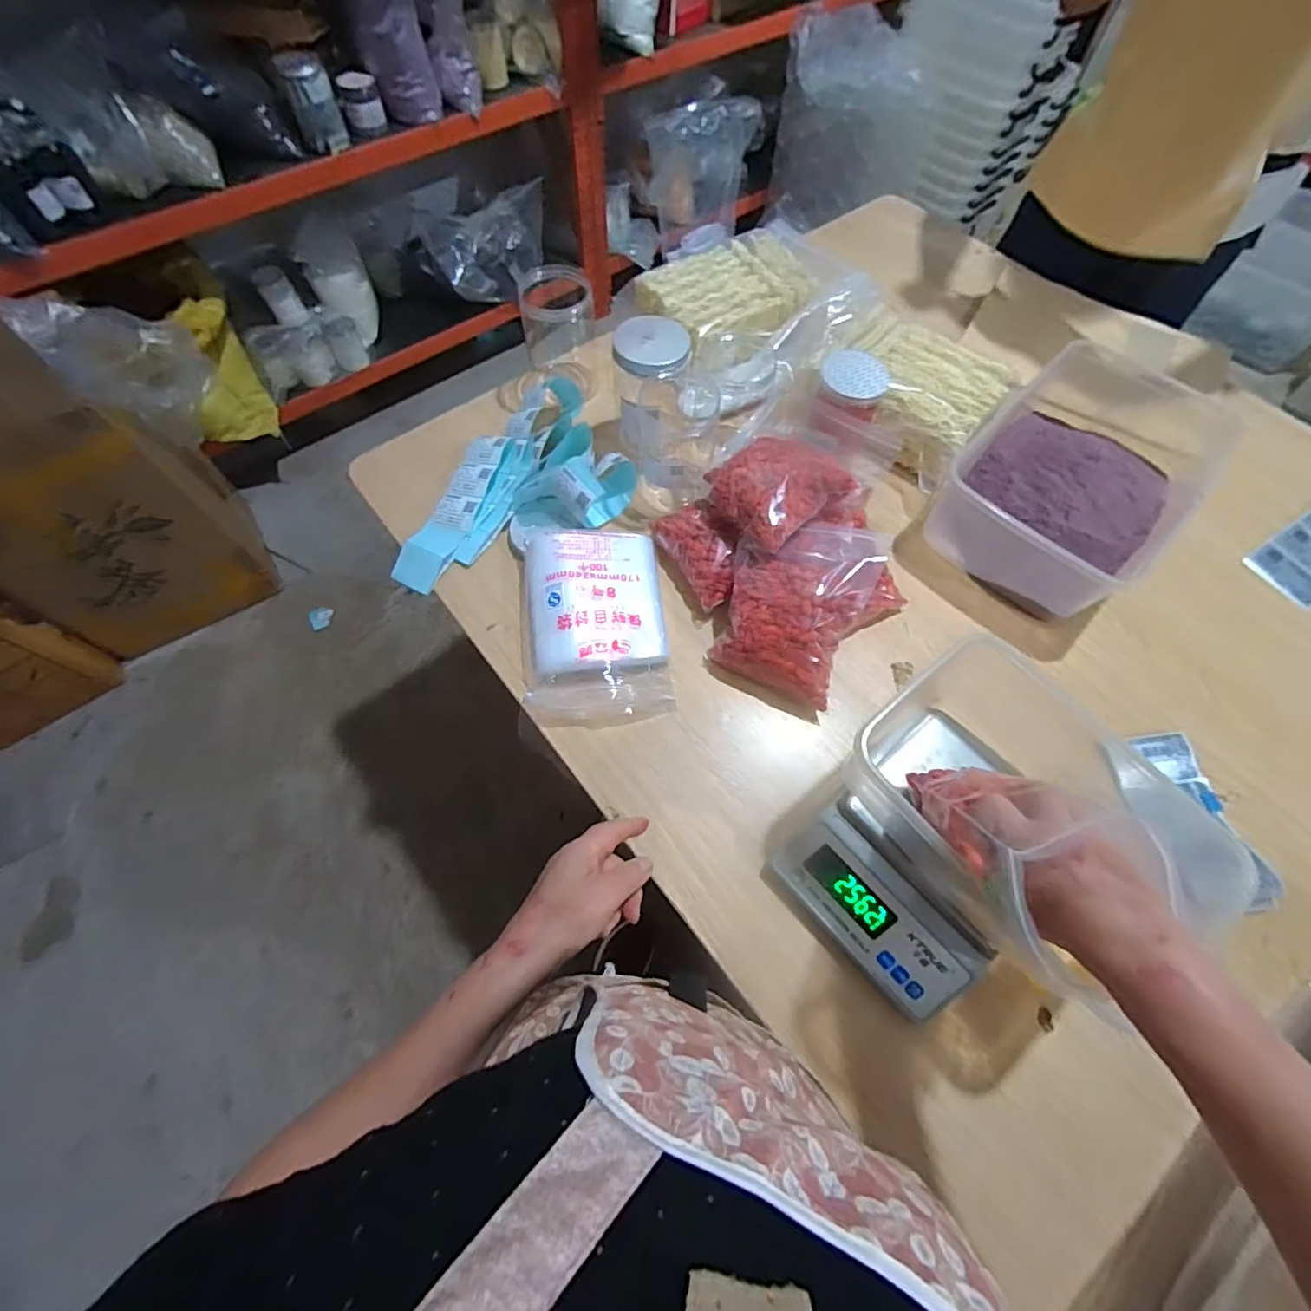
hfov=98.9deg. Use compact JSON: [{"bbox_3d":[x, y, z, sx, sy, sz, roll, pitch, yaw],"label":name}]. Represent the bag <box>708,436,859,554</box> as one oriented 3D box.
[{"bbox_3d":[0.146,-0.208,0.673,0.141,0.049,0.136,-34,69,-17],"label":"bag"}]

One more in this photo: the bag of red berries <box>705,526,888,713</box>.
[{"bbox_3d":[0.162,-0.064,0.669,0.158,0.096,0.210,21,65,9],"label":"bag of red berries"}]

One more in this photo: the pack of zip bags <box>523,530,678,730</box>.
[{"bbox_3d":[-0.074,-0.042,0.682,0.173,0.060,0.243,-4,64,-3],"label":"pack of zip bags"}]

